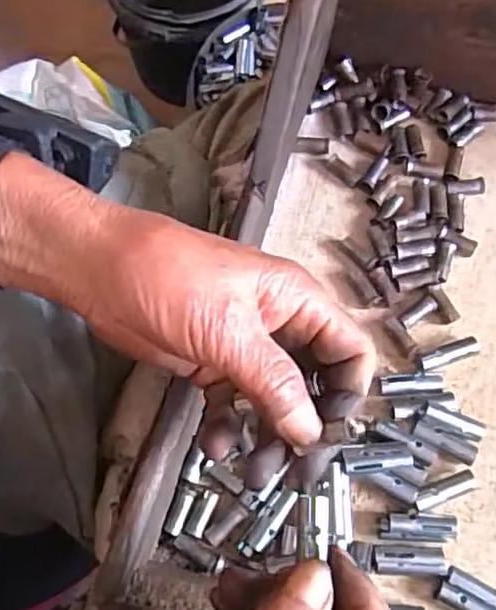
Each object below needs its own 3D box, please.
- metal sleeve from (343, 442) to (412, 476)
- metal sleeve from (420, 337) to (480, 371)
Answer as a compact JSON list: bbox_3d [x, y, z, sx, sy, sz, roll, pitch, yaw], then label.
[{"bbox_3d":[0.070,0.084,0.347,0.039,0.013,0.014,-7,72,-5],"label":"metal sleeve"},{"bbox_3d":[0.120,0.030,0.380,0.036,0.008,0.011,-17,73,-8],"label":"metal sleeve"}]

